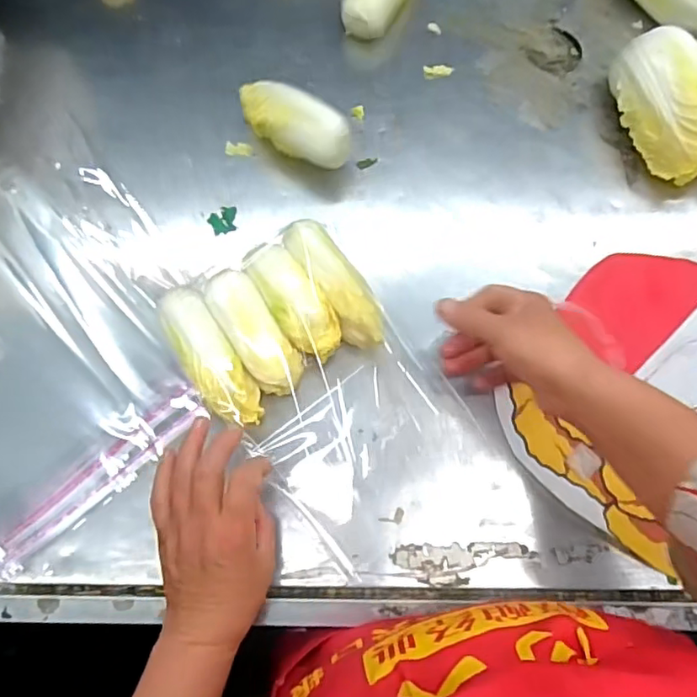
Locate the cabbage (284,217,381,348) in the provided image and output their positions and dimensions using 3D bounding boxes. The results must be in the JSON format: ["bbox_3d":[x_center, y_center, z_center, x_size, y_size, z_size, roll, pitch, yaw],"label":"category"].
[{"bbox_3d":[-0.011,-0.056,0.498,0.037,0.053,0.127,-31,75,-7],"label":"cabbage"}]

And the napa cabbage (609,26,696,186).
[{"bbox_3d":[0.303,-0.226,0.528,0.075,0.069,0.134,-23,74,-5],"label":"napa cabbage"}]

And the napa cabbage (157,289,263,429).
[{"bbox_3d":[-0.114,0.010,0.478,0.041,0.044,0.129,-32,75,-7],"label":"napa cabbage"}]

